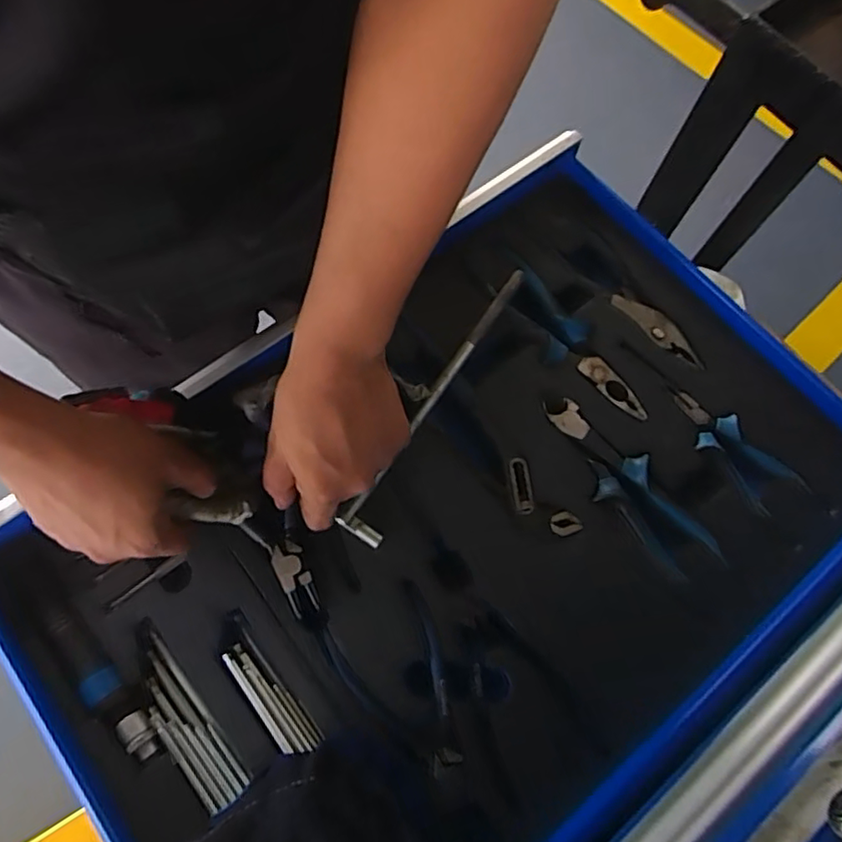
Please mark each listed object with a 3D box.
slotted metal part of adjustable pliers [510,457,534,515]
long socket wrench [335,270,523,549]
[{"bbox_3d":[0.077,0.049,0.471,0.015,0.004,0.044,-3,70,-2],"label":"slotted metal part of adjustable pliers"},{"bbox_3d":[0.018,-0.021,0.479,0.032,0.013,0.255,29,72,9],"label":"long socket wrench"}]

